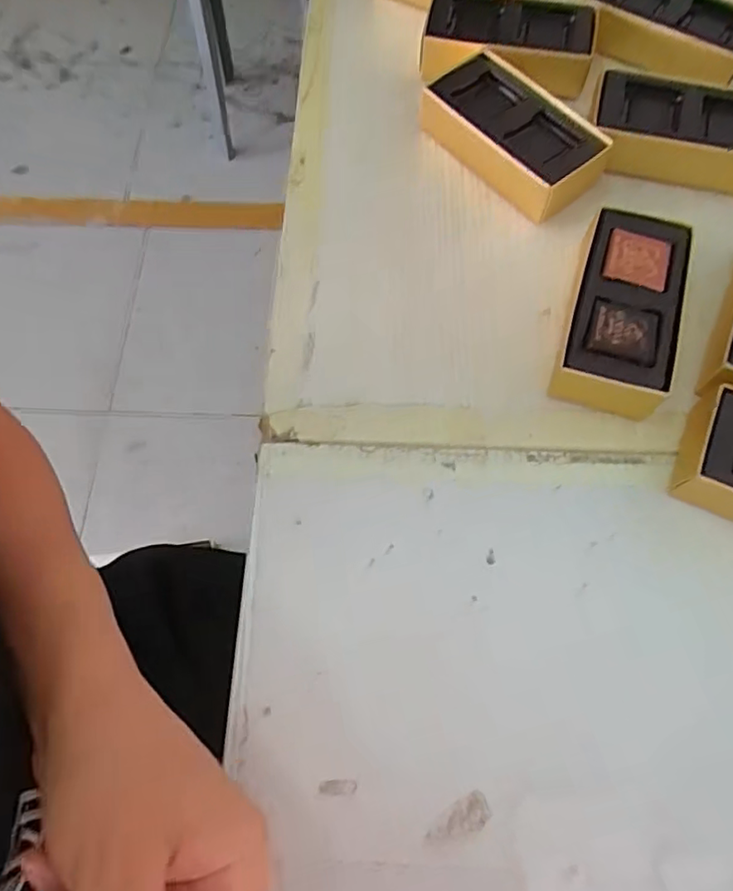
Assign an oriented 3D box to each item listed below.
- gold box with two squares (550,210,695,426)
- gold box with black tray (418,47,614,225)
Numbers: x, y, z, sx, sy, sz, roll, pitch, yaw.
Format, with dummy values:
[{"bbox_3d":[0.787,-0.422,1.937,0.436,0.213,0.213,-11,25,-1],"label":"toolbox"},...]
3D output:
[{"bbox_3d":[0.143,-0.076,0.328,0.055,0.034,0.113,17,69,7],"label":"gold box with two squares"},{"bbox_3d":[0.094,-0.199,0.374,0.059,0.031,0.115,-33,72,-12],"label":"gold box with black tray"}]

